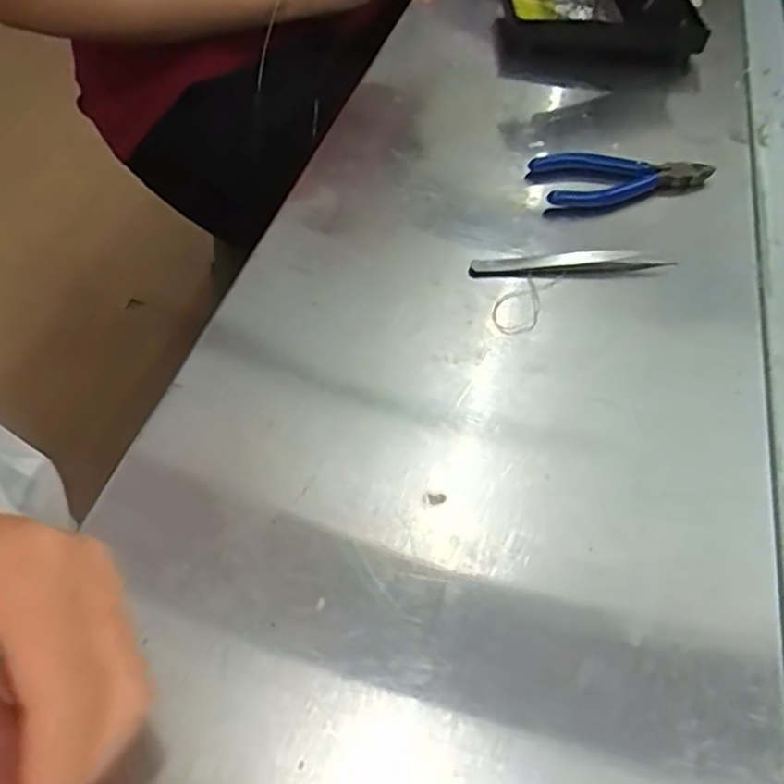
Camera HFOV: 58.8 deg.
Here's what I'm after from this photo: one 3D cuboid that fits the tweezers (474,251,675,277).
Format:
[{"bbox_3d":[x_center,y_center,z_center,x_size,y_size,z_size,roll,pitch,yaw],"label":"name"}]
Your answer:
[{"bbox_3d":[0.108,-0.078,0.429,0.123,0.008,0.015,-5,53,-9],"label":"tweezers"}]

